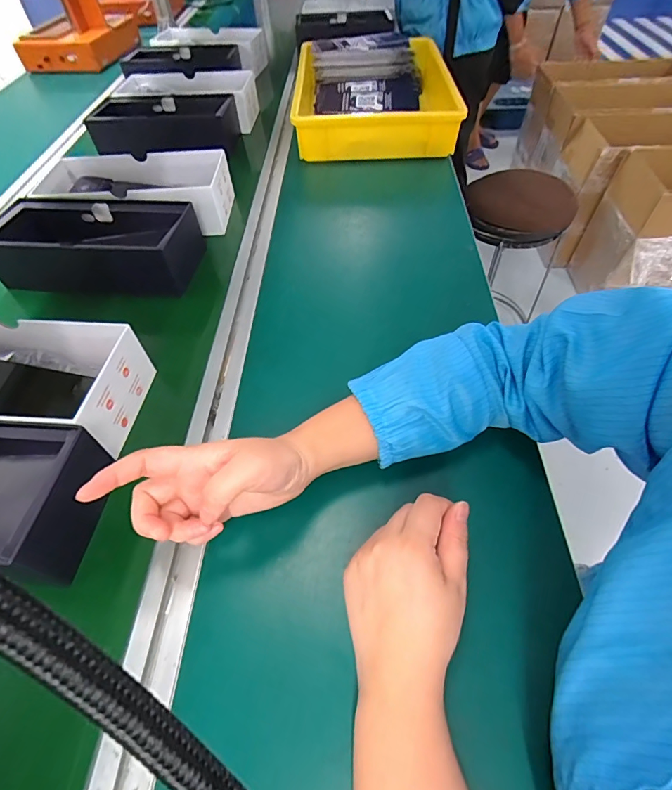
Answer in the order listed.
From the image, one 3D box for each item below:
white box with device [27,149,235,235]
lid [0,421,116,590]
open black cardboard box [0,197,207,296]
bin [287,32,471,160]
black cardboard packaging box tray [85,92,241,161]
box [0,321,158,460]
[{"bbox_3d":[-0.314,-0.309,0.623,0.298,0.080,0.144,0,54,-2],"label":"white box with device"},{"bbox_3d":[-0.334,0.076,0.345,0.268,0.064,0.098,4,54,1],"label":"lid"},{"bbox_3d":[-0.324,-0.204,0.563,0.259,0.076,0.113,6,54,2],"label":"open black cardboard box"},{"bbox_3d":[0.073,-0.599,0.829,0.285,0.095,0.421,1,54,-2],"label":"bin"},{"bbox_3d":[-0.323,-0.520,0.793,0.266,0.073,0.114,-3,54,-5],"label":"black cardboard packaging box tray"},{"bbox_3d":[-0.341,-0.011,0.407,0.272,0.063,0.128,6,54,2],"label":"box"}]

